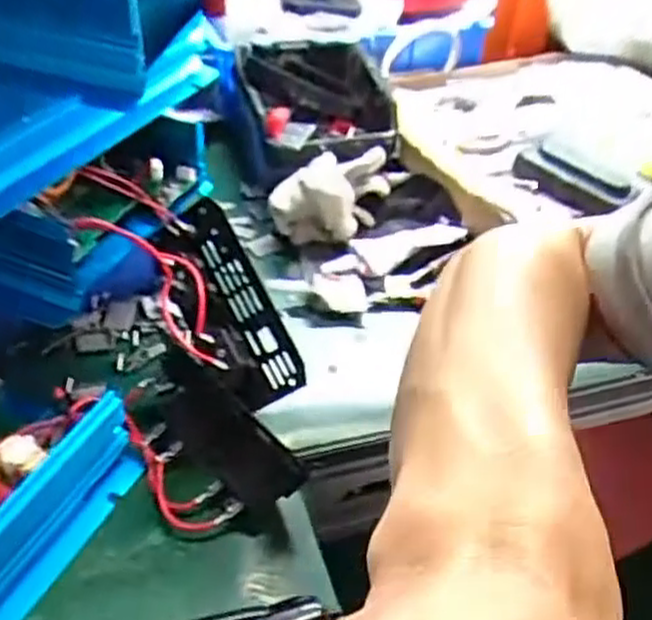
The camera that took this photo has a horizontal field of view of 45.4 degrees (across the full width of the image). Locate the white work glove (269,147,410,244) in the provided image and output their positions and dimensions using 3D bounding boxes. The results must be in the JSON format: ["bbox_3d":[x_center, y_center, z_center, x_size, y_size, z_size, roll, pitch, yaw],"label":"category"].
[{"bbox_3d":[0.020,-0.097,0.624,0.128,0.049,0.055,-30,53,-32],"label":"white work glove"}]

